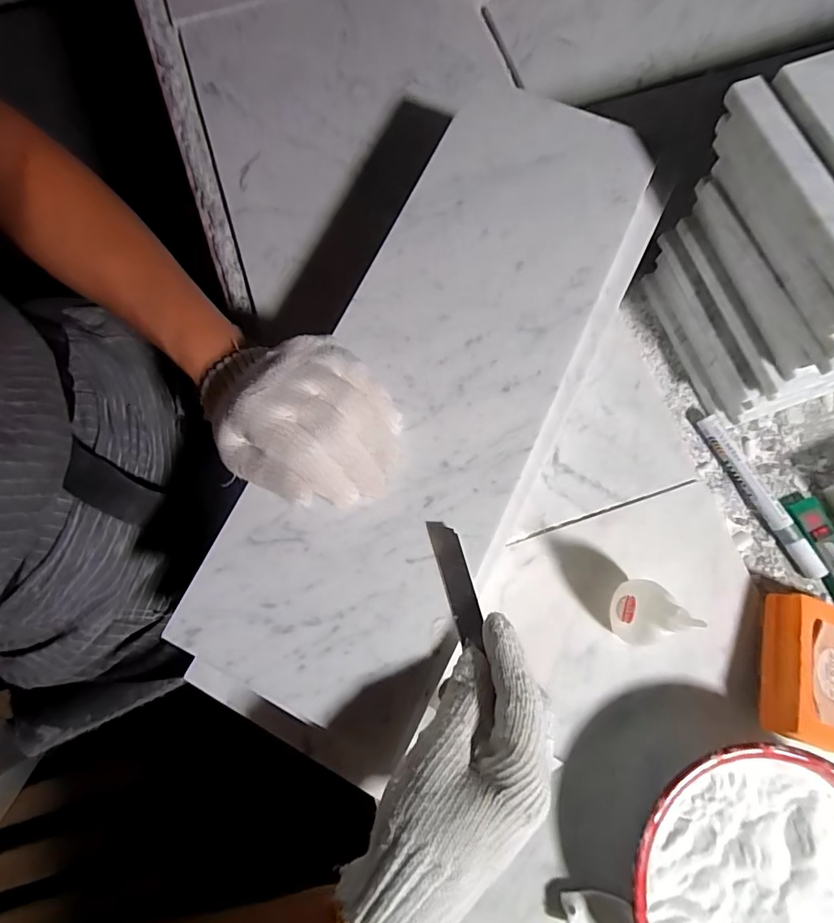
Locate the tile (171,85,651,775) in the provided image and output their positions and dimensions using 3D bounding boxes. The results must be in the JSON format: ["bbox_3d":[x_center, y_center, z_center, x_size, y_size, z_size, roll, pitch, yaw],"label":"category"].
[{"bbox_3d":[0.017,-0.060,0.313,0.159,0.019,0.447,23,78,4],"label":"tile"}]

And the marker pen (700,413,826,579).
[{"bbox_3d":[0.276,0.026,0.376,0.016,0.016,0.143,-27,75,-5],"label":"marker pen"}]

